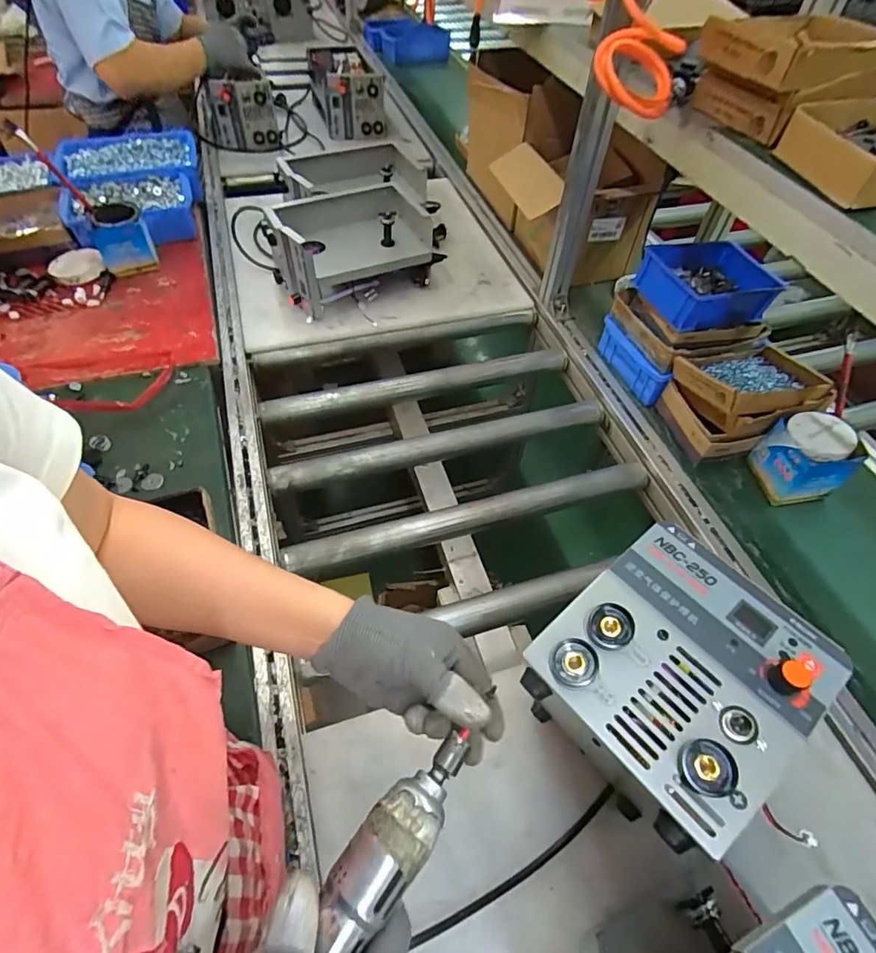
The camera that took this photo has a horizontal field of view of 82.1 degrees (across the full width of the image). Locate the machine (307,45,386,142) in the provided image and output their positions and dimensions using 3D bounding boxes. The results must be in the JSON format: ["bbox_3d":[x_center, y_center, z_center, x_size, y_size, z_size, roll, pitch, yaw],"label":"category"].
[{"bbox_3d":[-0.281,-1.168,1.518,0.168,0.149,0.361,-16,56,-14],"label":"machine"}]

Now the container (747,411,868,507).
[{"bbox_3d":[0.549,-0.026,0.760,0.099,0.121,0.095,1,54,-2],"label":"container"}]

